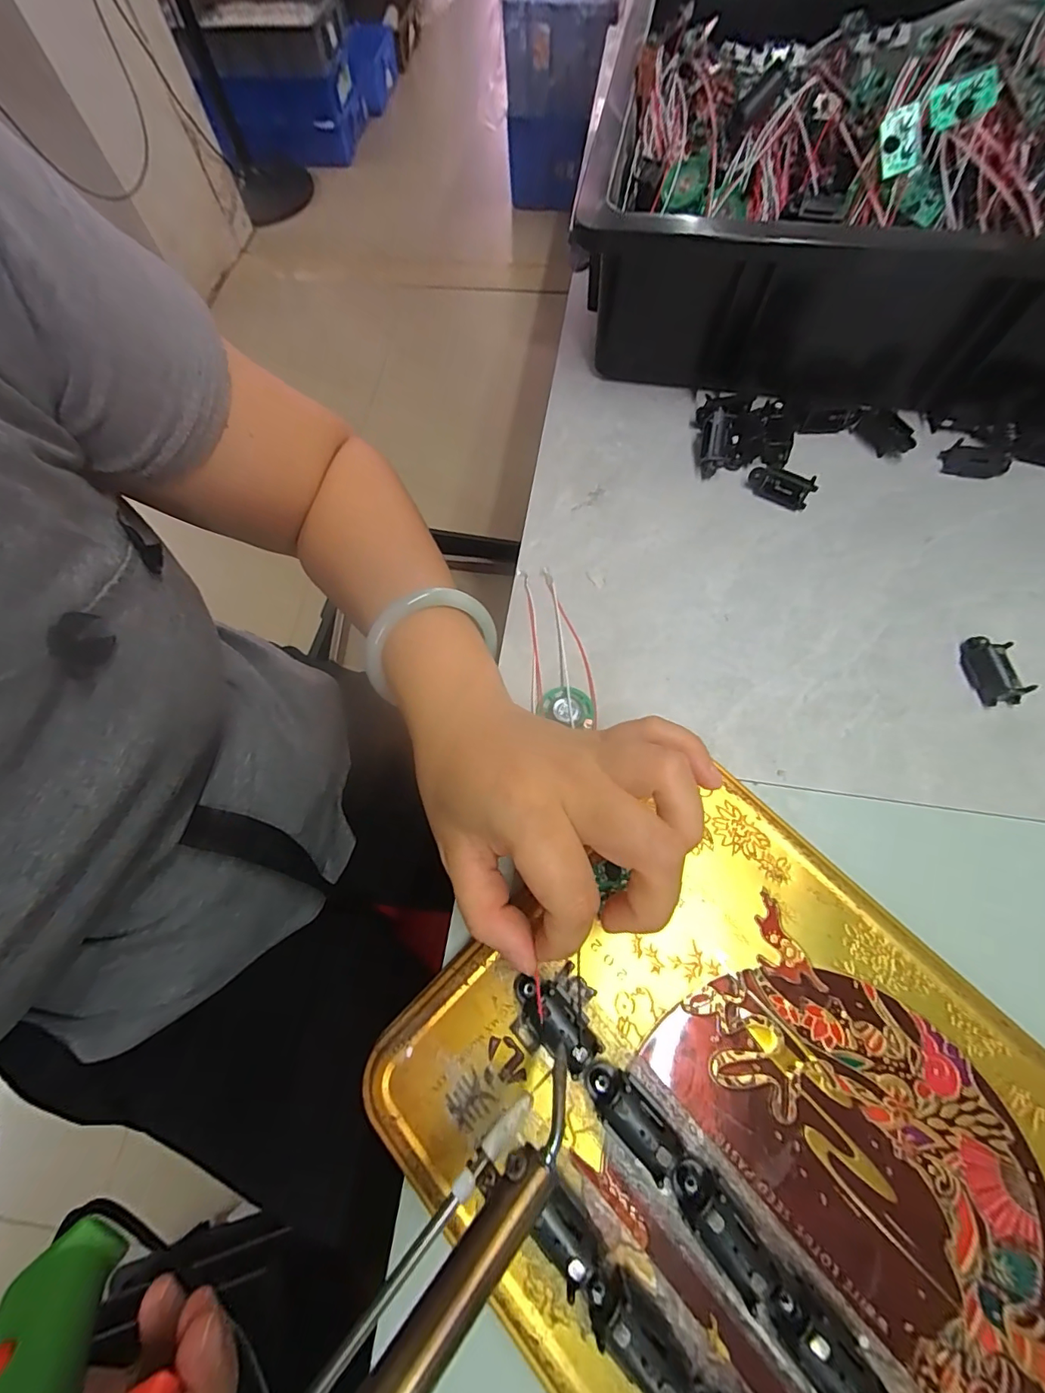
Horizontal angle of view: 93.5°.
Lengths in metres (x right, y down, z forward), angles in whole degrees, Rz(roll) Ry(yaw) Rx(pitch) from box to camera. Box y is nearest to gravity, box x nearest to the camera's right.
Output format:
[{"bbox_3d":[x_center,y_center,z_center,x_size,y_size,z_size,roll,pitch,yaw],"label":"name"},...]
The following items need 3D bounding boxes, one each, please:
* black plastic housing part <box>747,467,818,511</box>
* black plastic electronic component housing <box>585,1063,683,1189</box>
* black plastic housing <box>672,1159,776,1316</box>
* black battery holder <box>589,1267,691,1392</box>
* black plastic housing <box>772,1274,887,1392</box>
[{"bbox_3d":[0.150,-0.122,0.286,0.035,0.017,0.011,23,70,10],"label":"black plastic housing part"},{"bbox_3d":[0.038,0.145,0.168,0.015,0.014,0.038,-41,73,-14],"label":"black plastic electronic component housing"},{"bbox_3d":[0.063,0.168,0.156,0.016,0.015,0.034,-41,72,-14],"label":"black plastic housing"},{"bbox_3d":[0.036,0.194,0.148,0.035,0.015,0.017,42,75,16],"label":"black battery holder"},{"bbox_3d":[0.092,0.196,0.144,0.015,0.015,0.038,-36,71,-12],"label":"black plastic housing"}]

